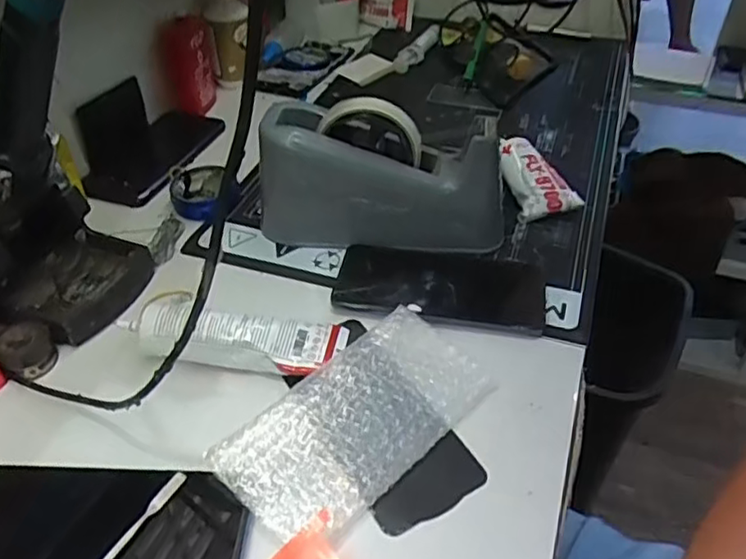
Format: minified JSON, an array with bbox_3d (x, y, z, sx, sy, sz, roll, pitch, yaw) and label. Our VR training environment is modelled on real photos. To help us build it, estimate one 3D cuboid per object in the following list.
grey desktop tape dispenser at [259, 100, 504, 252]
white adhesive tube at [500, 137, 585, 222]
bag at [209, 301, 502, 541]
[{"bbox_3d":[0.008,-0.082,0.537,0.198,0.099,0.053,9,42,9],"label":"grey desktop tape dispenser"},{"bbox_3d":[0.144,-0.096,0.599,0.057,0.036,0.095,-13,43,-16],"label":"white adhesive tube"},{"bbox_3d":[-0.007,0.085,0.406,0.089,0.008,0.172,40,55,20],"label":"bag"}]

